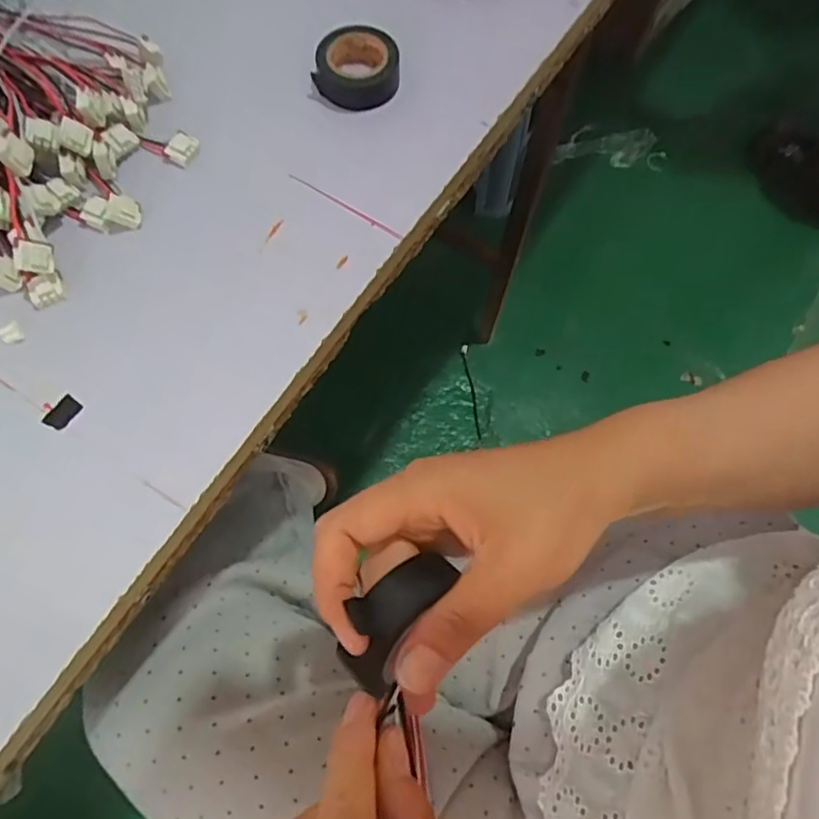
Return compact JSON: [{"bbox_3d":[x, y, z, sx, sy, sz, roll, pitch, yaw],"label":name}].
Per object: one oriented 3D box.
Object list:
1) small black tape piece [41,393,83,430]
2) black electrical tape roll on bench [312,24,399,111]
[{"bbox_3d":[-0.175,0.002,0.310,0.011,0.005,0.018,36,73,10],"label":"small black tape piece"},{"bbox_3d":[-0.031,-0.215,0.385,0.050,0.022,0.051,1,70,-2],"label":"black electrical tape roll on bench"}]

